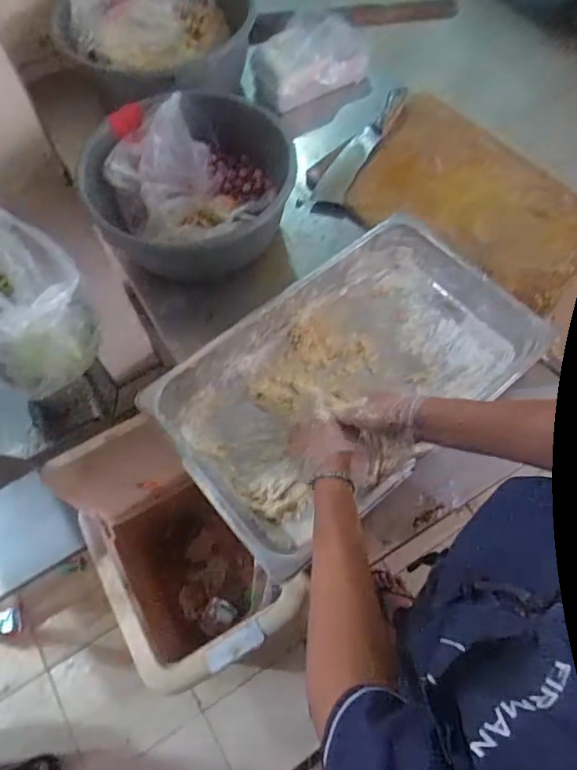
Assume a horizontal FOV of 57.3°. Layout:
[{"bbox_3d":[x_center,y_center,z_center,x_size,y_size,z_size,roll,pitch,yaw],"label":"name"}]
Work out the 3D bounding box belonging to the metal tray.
[{"bbox_3d":[0.093,-0.018,0.779,0.537,0.080,0.326,-36,66,-16],"label":"metal tray"}]

